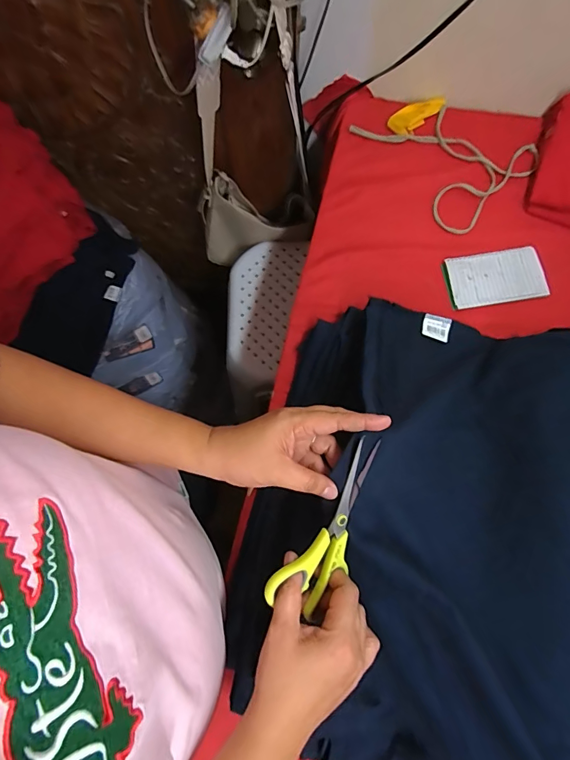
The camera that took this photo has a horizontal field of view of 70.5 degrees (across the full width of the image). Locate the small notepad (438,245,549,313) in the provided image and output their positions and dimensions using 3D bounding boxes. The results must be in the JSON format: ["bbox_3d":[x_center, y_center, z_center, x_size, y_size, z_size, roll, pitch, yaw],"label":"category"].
[{"bbox_3d":[0.318,-0.157,0.613,0.143,0.013,0.085,-9,75,-2],"label":"small notepad"}]

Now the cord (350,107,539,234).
[{"bbox_3d":[0.272,-0.390,0.677,0.212,0.009,0.271,-36,78,-8],"label":"cord"}]

